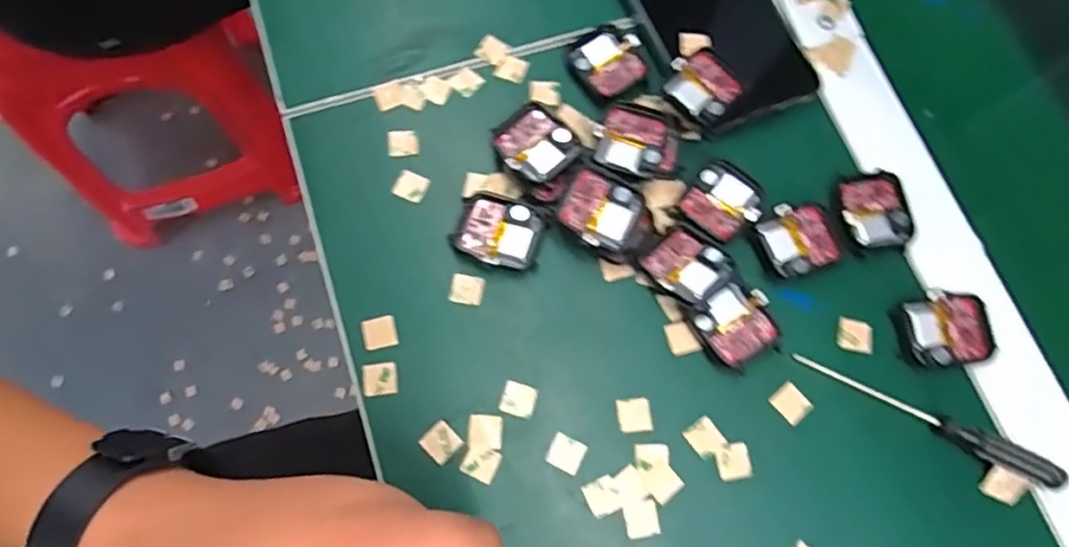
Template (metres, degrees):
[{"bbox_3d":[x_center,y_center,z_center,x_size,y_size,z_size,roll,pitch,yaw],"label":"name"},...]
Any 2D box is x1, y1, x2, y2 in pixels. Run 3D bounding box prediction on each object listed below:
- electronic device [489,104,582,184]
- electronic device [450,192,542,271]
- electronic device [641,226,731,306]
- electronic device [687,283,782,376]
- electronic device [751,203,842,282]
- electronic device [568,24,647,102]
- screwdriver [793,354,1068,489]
[{"bbox_3d":[0.000,-0.067,0.348,0.036,0.017,0.042,-34,78,-12],"label":"electronic device"},{"bbox_3d":[-0.019,-0.022,0.338,0.043,0.012,0.036,16,73,2],"label":"electronic device"},{"bbox_3d":[0.078,-0.004,0.332,0.037,0.012,0.038,-41,79,-13],"label":"electronic device"},{"bbox_3d":[0.103,0.027,0.327,0.036,0.012,0.037,-32,77,-11],"label":"electronic device"},{"bbox_3d":[0.139,-0.018,0.340,0.044,0.004,0.037,-19,75,-8],"label":"electronic device"},{"bbox_3d":[0.043,-0.122,0.369,0.037,0.011,0.041,-34,78,-12],"label":"electronic device"},{"bbox_3d":[0.192,0.072,0.317,0.132,0.009,0.012,26,74,5],"label":"screwdriver"}]

